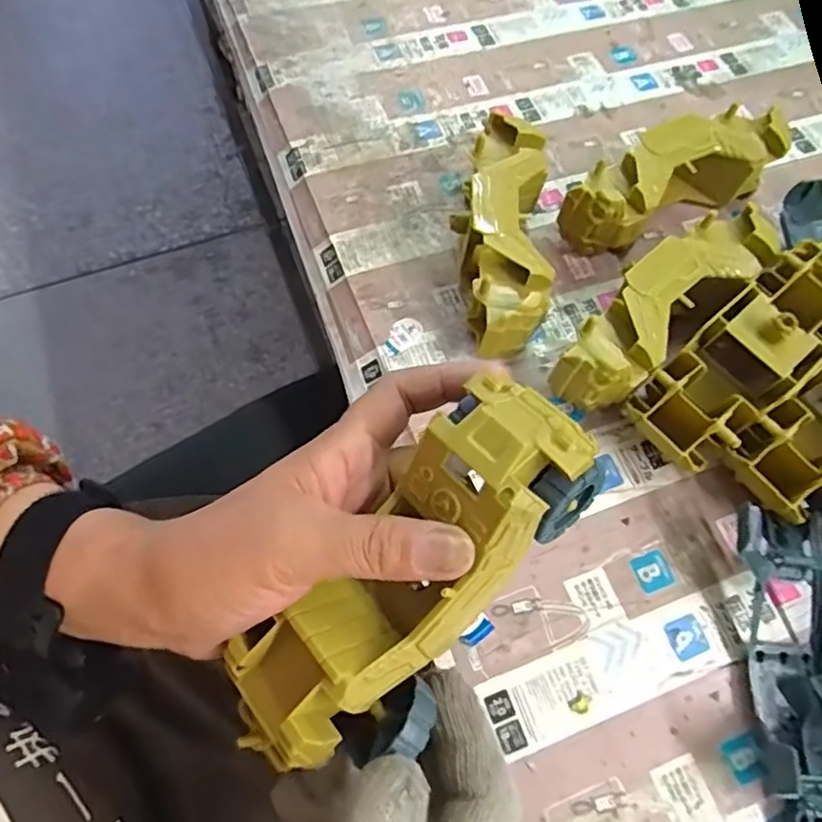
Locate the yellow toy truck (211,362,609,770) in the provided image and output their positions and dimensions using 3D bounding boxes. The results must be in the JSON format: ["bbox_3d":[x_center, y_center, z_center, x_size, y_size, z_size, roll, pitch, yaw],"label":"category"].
[{"bbox_3d":[-0.005,0.065,0.235,0.174,0.044,0.058,-46,73,2],"label":"yellow toy truck"}]

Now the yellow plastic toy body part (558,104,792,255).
[{"bbox_3d":[0.173,-0.153,0.416,0.160,0.060,0.050,-25,69,-13],"label":"yellow plastic toy body part"}]

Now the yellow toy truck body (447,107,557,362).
[{"bbox_3d":[0.056,-0.107,0.391,0.053,0.062,0.171,5,66,0],"label":"yellow toy truck body"}]

